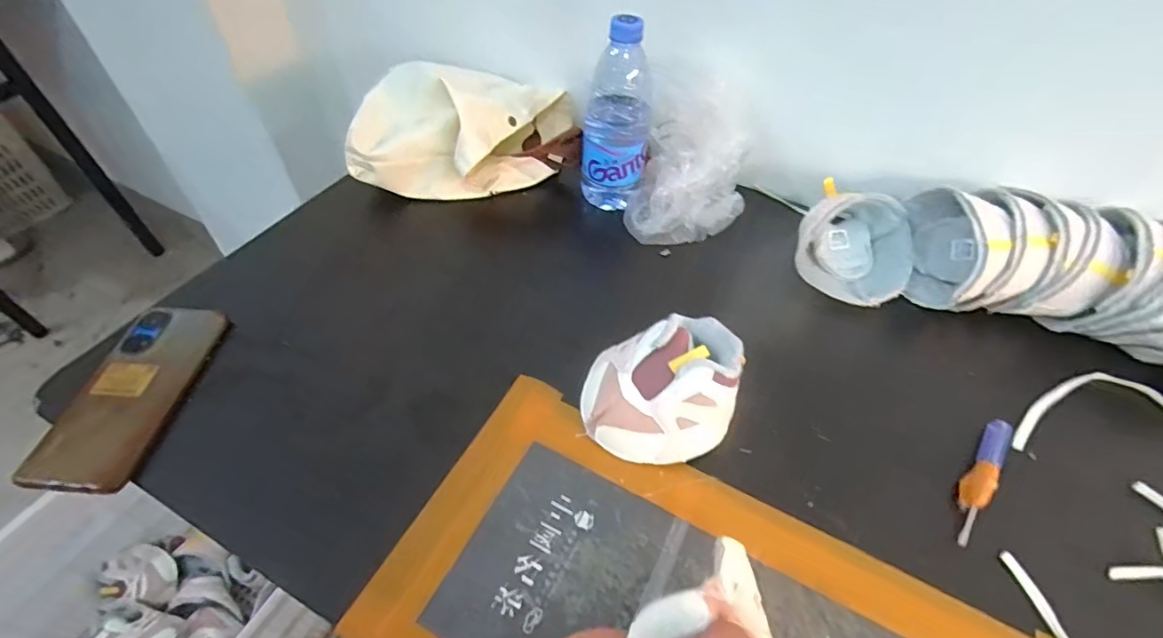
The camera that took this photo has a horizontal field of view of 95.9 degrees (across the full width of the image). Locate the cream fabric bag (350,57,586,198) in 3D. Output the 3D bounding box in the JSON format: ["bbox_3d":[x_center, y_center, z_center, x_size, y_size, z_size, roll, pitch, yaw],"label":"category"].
[{"bbox_3d":[-0.132,-0.220,0.607,0.259,0.100,0.131,-12,52,-11],"label":"cream fabric bag"}]

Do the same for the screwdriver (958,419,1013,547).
[{"bbox_3d":[0.308,0.118,0.401,0.018,0.012,0.124,35,56,25],"label":"screwdriver"}]

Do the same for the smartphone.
[{"bbox_3d":[-0.362,0.057,0.422,0.078,0.016,0.163,11,51,-3],"label":"smartphone"}]

